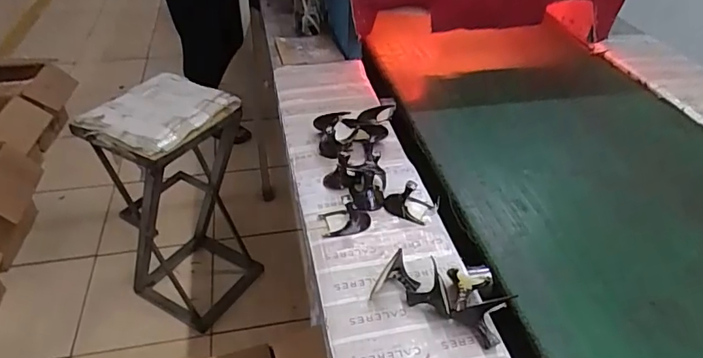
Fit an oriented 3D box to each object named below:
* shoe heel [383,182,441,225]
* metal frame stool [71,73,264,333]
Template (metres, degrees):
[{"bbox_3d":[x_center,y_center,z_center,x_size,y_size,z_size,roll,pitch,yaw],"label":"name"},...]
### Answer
[{"bbox_3d":[0.089,0.027,0.752,0.079,0.045,0.057,14,39,13],"label":"shoe heel"},{"bbox_3d":[-0.481,0.071,1.481,0.302,0.667,0.356,24,44,26],"label":"metal frame stool"}]

